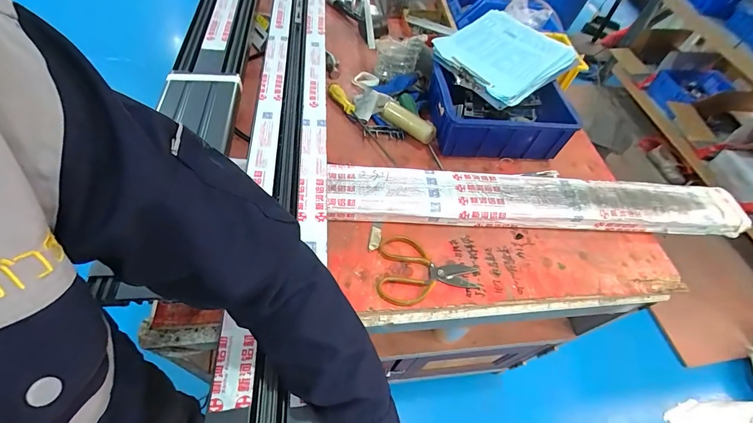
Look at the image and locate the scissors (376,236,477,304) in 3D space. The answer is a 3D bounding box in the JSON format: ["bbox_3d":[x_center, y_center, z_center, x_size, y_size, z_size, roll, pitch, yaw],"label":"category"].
[{"bbox_3d":[0.088,0.103,0.595,0.167,0.012,0.125,6,54,-4],"label":"scissors"}]

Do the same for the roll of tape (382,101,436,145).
[{"bbox_3d":[0.070,-0.201,0.778,0.128,0.044,0.032,34,57,16],"label":"roll of tape"}]

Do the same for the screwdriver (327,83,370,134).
[{"bbox_3d":[-0.067,-0.241,0.805,0.029,0.031,0.169,-22,60,-22],"label":"screwdriver"}]

